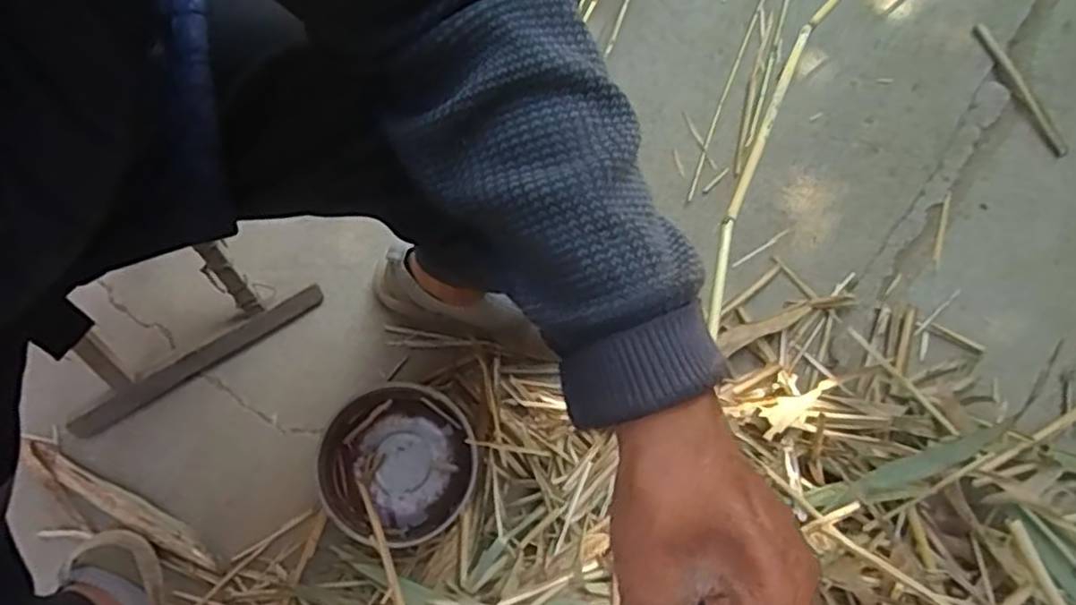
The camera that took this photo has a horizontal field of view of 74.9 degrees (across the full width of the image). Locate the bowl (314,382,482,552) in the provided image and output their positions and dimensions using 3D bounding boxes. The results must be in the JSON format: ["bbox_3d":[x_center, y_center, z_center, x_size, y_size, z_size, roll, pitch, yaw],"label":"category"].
[{"bbox_3d":[-0.151,0.171,0.746,0.161,0.067,0.155,1,74,-2],"label":"bowl"}]

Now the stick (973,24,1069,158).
[{"bbox_3d":[0.649,-0.288,0.946,0.017,0.013,0.214,-17,71,-5],"label":"stick"}]

